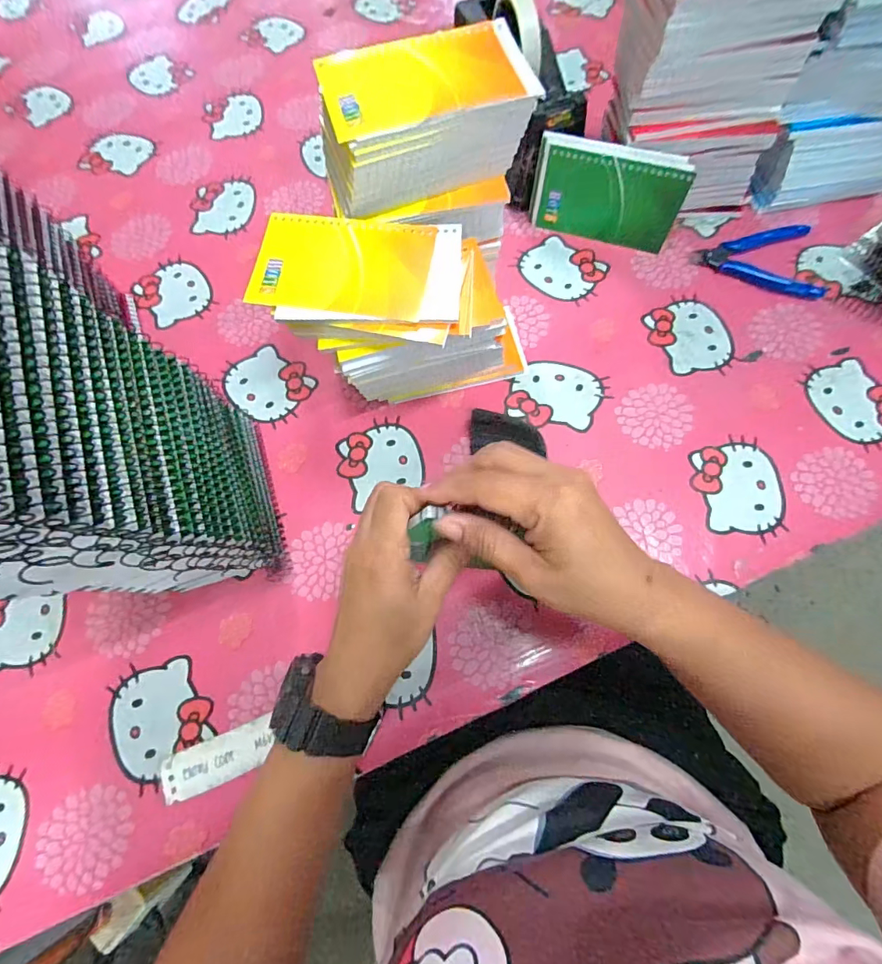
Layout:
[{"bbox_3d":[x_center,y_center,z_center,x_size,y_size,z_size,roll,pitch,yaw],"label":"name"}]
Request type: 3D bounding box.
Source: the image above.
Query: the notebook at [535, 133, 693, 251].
[{"bbox_3d":[0.161,-0.279,0.444,0.136,0.083,0.022,19,73,8],"label":"notebook"}]

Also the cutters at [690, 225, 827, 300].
[{"bbox_3d":[0.316,-0.221,0.457,0.116,0.010,0.082,1,71,2],"label":"cutters"}]

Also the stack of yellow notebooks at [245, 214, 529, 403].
[{"bbox_3d":[-0.030,-0.140,0.385,0.204,0.120,0.113,-5,71,0],"label":"stack of yellow notebooks"}]

